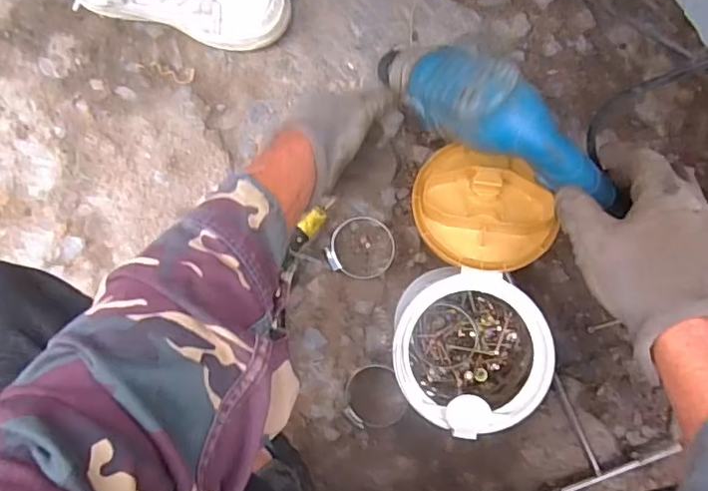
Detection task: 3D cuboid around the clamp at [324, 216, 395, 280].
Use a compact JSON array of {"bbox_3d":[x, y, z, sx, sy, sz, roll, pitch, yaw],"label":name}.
[{"bbox_3d":[0.009,0.003,0.635,0.073,0.012,0.070,0,93,3],"label":"clamp"}]

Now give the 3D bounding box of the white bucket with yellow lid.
[{"bbox_3d":[0.112,0.033,0.546,0.132,0.177,0.251,5,93,3],"label":"white bucket with yellow lid"}]

